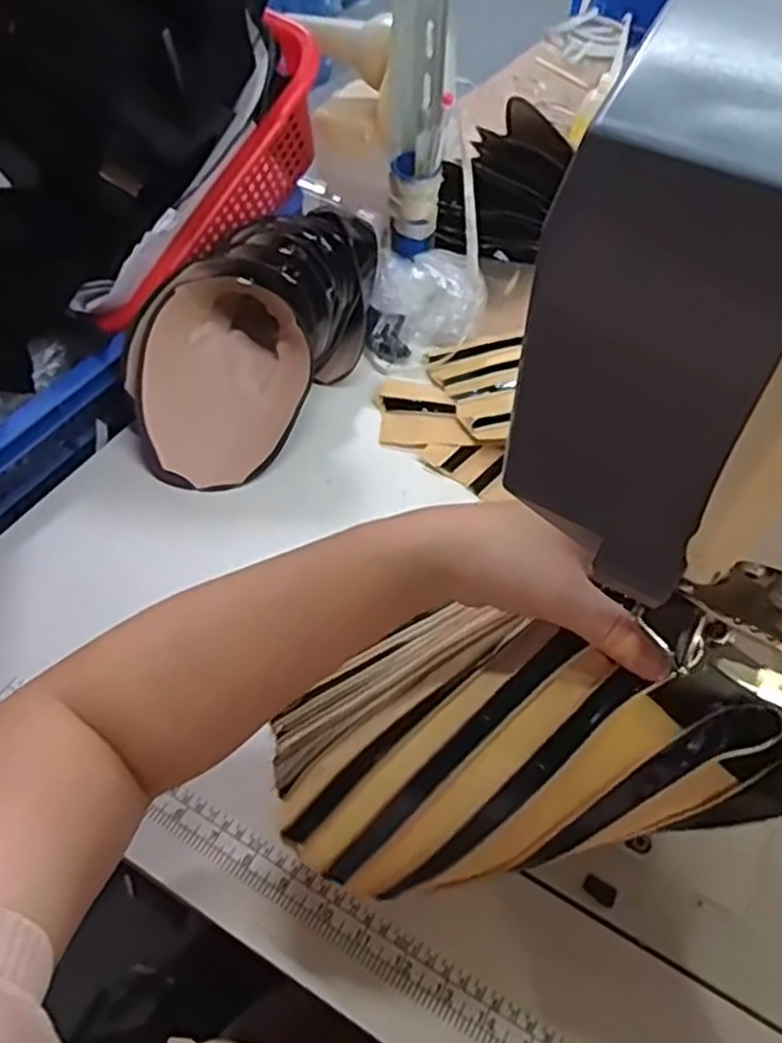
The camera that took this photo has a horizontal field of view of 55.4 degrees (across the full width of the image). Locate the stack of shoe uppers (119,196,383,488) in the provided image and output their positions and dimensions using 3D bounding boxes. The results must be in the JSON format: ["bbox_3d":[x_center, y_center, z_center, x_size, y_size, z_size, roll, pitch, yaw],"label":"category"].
[{"bbox_3d":[-0.120,-0.155,0.643,0.139,0.112,0.265,23,58,16],"label":"stack of shoe uppers"}]

